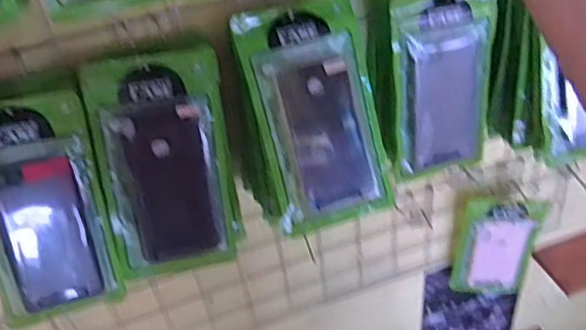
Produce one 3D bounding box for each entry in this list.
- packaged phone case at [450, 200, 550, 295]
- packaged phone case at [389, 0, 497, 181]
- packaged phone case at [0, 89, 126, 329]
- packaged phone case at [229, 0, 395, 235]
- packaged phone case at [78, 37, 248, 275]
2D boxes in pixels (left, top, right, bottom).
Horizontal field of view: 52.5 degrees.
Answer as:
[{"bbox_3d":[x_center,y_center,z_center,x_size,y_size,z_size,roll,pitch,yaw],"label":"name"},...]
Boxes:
[{"bbox_3d":[0.310,0.129,0.908,0.118,0.209,0.028,-1,41,6],"label":"packaged phone case"},{"bbox_3d":[0.158,-0.086,0.623,0.106,0.204,0.016,-12,29,-7],"label":"packaged phone case"},{"bbox_3d":[-0.225,0.045,0.532,0.108,0.210,0.010,-14,21,-19],"label":"packaged phone case"},{"bbox_3d":[0.023,-0.044,0.552,0.112,0.202,0.009,-15,9,-9],"label":"packaged phone case"},{"bbox_3d":[-0.117,0.002,0.559,0.119,0.213,0.016,-12,22,-12],"label":"packaged phone case"}]

